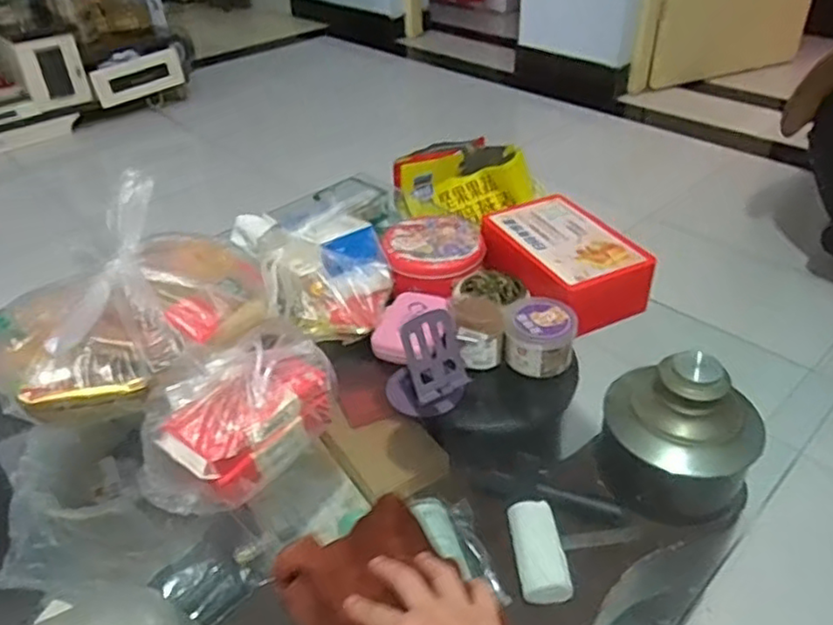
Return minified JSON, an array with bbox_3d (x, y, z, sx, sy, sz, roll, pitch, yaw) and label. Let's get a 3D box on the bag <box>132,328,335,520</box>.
[{"bbox_3d":[-0.175,0.096,0.631,0.127,0.101,0.187,25,45,32],"label":"bag"}]

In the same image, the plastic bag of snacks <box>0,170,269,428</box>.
[{"bbox_3d":[-0.305,-0.012,0.714,0.286,0.140,0.239,-23,41,-25],"label":"plastic bag of snacks"}]

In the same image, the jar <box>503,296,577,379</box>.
[{"bbox_3d":[0.139,0.028,0.745,0.075,0.058,0.078,-2,37,1],"label":"jar"}]

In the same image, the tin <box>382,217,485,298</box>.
[{"bbox_3d":[0.024,-0.074,0.858,0.124,0.041,0.119,-2,37,1],"label":"tin"}]

